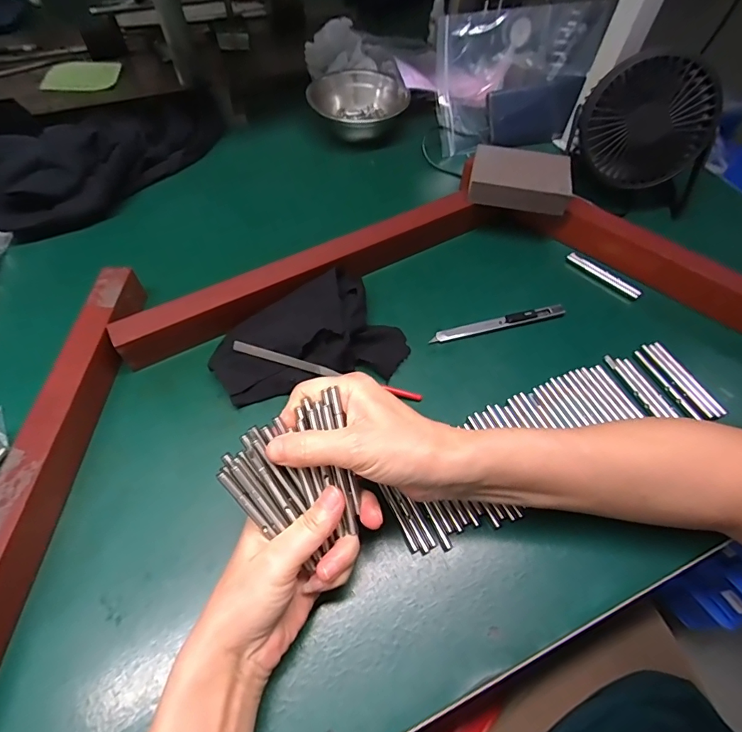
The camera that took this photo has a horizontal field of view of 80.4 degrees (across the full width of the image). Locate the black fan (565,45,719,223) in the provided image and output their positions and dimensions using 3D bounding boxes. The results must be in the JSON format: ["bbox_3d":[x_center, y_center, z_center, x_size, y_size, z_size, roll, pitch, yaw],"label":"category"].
[{"bbox_3d":[0.298,-0.250,0.470,0.141,0.128,0.120,33,62,17],"label":"black fan"}]

